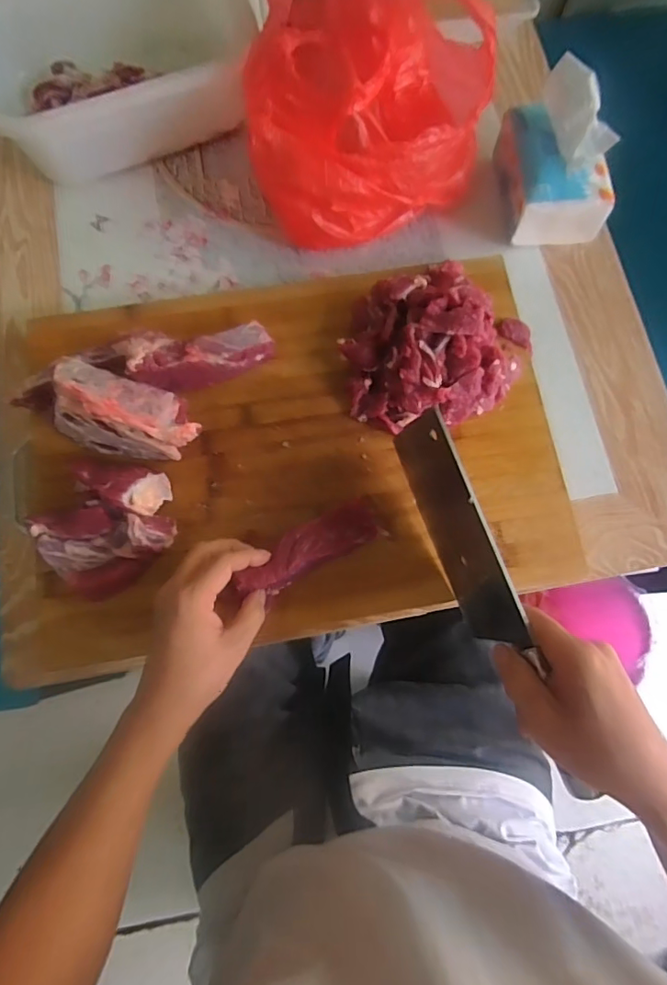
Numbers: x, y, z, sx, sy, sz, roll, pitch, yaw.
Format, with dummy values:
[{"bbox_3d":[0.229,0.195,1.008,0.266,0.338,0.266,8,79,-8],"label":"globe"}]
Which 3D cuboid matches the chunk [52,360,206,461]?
[{"bbox_3d":[-0.178,-0.069,0.453,0.125,0.057,0.068,13,77,2],"label":"chunk"}]

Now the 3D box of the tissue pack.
[{"bbox_3d":[0.233,-0.349,0.537,0.098,0.095,0.136,-9,77,-3],"label":"tissue pack"}]

